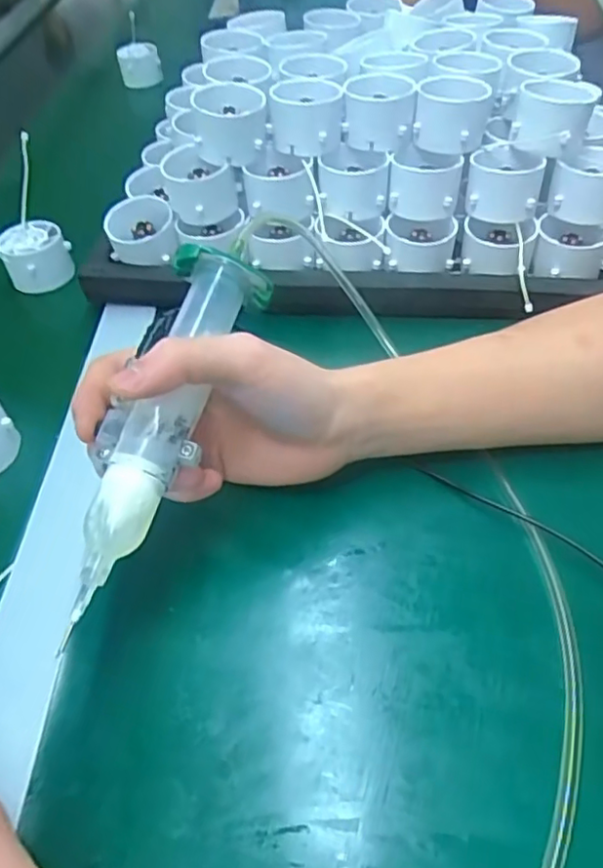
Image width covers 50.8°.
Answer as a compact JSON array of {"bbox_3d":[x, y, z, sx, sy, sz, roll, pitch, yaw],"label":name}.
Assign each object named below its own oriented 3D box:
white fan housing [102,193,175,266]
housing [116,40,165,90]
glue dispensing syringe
[{"bbox_3d":[-0.119,-0.148,0.476,0.049,0.040,0.047,-9,50,-7],"label":"white fan housing"},{"bbox_3d":[-0.206,-0.476,0.818,0.054,0.044,0.051,-16,48,-9],"label":"housing"},{"bbox_3d":[-0.062,-0.008,0.281,0.041,0.023,0.178,13,65,11],"label":"glue dispensing syringe"}]

